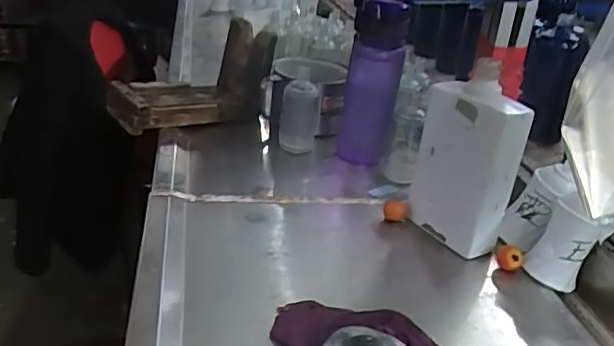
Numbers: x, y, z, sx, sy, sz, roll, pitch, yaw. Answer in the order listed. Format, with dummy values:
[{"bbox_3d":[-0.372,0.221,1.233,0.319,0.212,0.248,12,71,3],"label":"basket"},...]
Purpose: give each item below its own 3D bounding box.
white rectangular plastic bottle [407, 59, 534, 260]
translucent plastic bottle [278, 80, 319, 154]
[{"bbox_3d":[0.177,-0.011,0.637,0.055,0.195,0.109,-5,27,-26],"label":"white rectangular plastic bottle"},{"bbox_3d":[-0.011,-0.086,0.847,0.056,0.102,0.047,6,24,-3],"label":"translucent plastic bottle"}]

